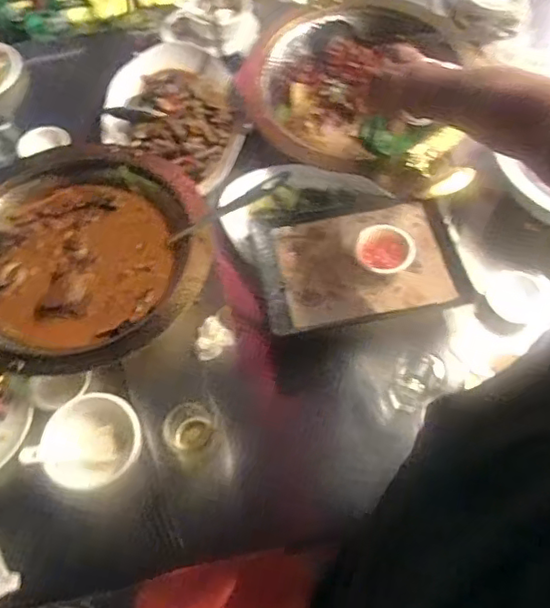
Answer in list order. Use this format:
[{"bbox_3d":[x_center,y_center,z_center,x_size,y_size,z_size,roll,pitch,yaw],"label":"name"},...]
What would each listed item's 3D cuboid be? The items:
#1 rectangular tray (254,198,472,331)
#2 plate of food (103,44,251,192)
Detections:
[{"bbox_3d":[0.104,-0.058,0.766,0.233,0.028,0.180,-9,60,-1],"label":"rectangular tray"},{"bbox_3d":[-0.150,-0.305,0.947,0.266,0.056,0.225,29,66,17],"label":"plate of food"}]

